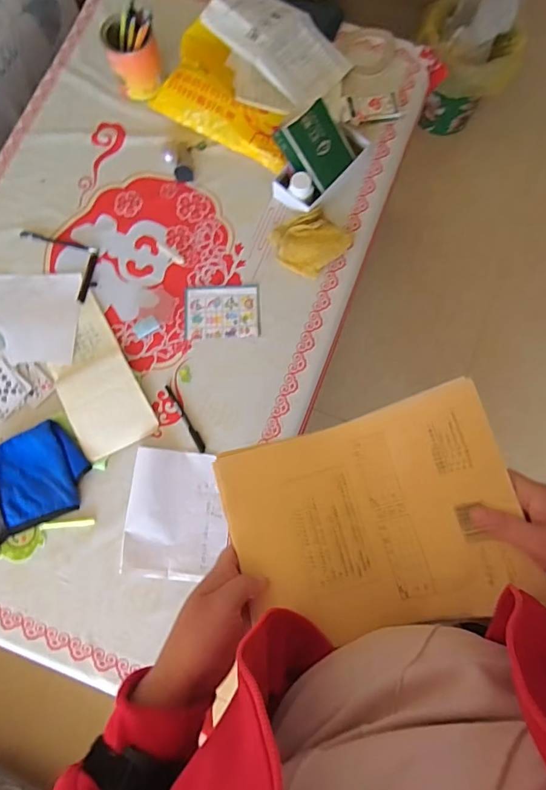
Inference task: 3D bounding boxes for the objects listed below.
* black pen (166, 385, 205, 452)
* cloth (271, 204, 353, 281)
[{"bbox_3d":[-0.155,0.041,0.814,0.014,0.011,0.135,-30,80,-5],"label":"black pen"},{"bbox_3d":[0.067,-0.286,0.851,0.124,0.025,0.114,-42,81,-7],"label":"cloth"}]

